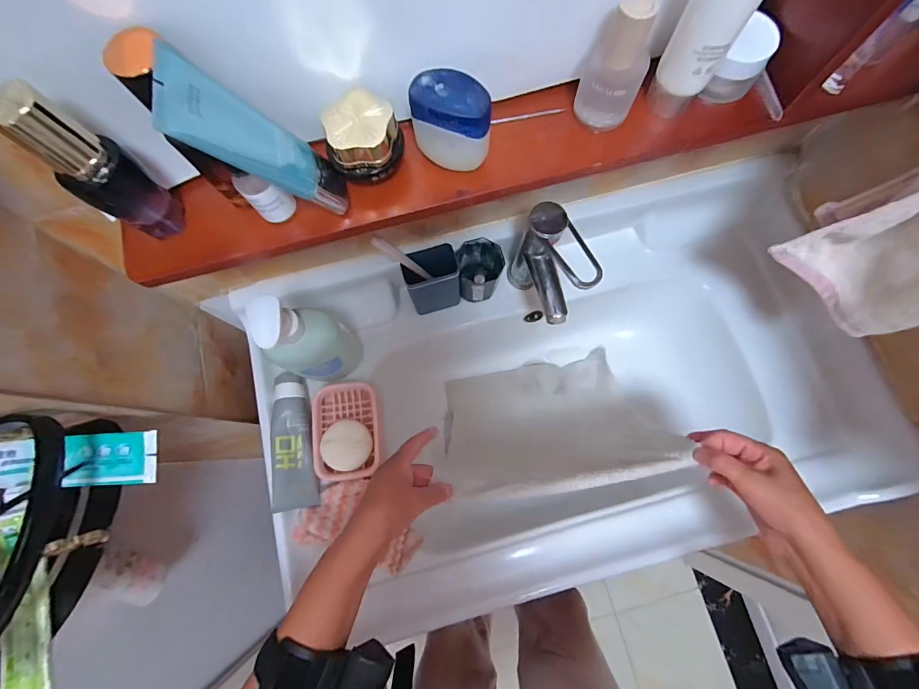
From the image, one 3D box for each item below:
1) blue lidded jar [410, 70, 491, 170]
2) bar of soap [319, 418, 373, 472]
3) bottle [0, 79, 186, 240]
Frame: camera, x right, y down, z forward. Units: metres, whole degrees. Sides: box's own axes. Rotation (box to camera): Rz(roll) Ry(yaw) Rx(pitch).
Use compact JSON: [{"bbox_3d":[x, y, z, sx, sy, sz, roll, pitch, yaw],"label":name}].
[{"bbox_3d":[-0.005,-0.158,0.288,0.054,0.050,0.034,26,78,8],"label":"blue lidded jar"},{"bbox_3d":[-0.144,0.128,0.512,0.061,0.024,0.060,0,75,1],"label":"bar of soap"},{"bbox_3d":[-0.230,-0.109,0.264,0.032,0.119,0.038,33,79,9],"label":"bottle"}]

